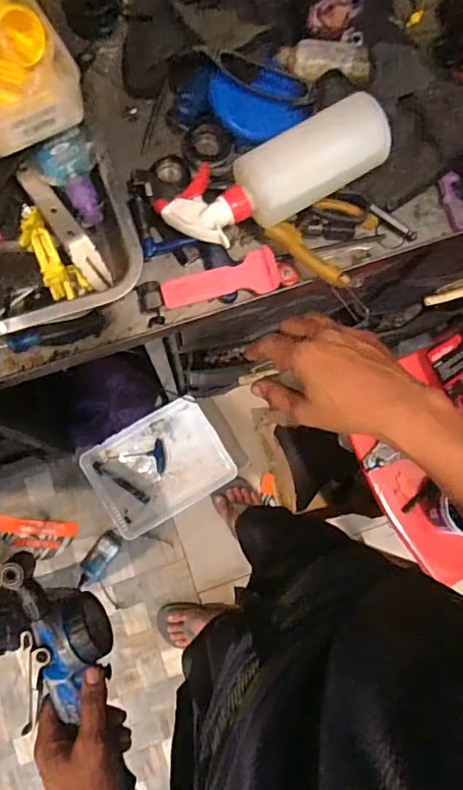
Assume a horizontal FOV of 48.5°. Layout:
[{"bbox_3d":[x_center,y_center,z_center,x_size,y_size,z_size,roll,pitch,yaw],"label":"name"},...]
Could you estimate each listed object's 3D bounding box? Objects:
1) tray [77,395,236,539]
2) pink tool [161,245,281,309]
[{"bbox_3d":[-0.186,0.180,1.331,0.330,0.054,0.258,-30,86,-6],"label":"tray"},{"bbox_3d":[-0.011,-0.116,0.527,0.119,0.013,0.042,-16,85,-5],"label":"pink tool"}]

